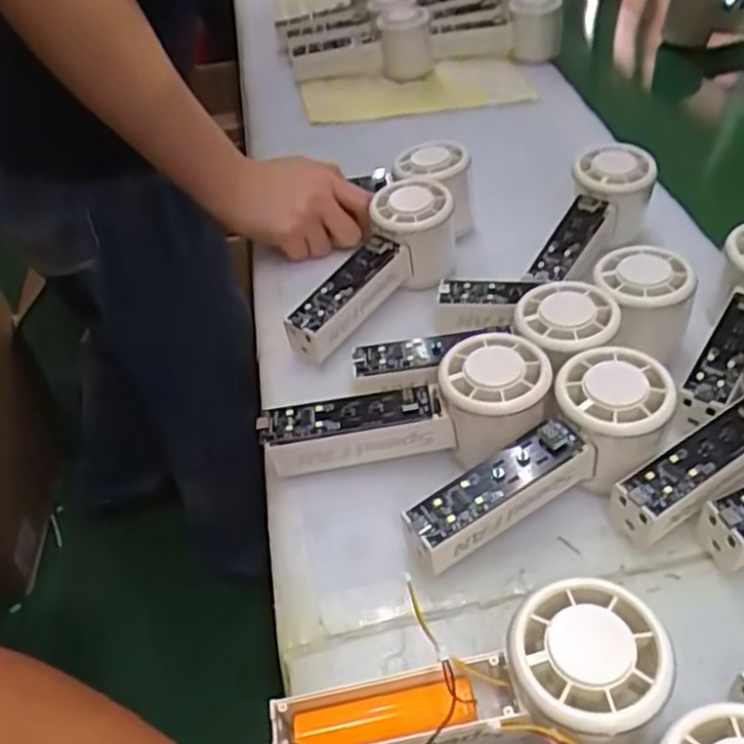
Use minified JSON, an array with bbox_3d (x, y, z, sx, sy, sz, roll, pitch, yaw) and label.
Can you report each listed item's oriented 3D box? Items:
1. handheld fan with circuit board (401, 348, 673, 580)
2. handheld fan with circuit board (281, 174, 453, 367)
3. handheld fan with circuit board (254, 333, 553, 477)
[{"bbox_3d":[0.085,0.045,0.367,0.152,0.045,0.059,-32,49,-10],"label":"handheld fan with circuit board"},{"bbox_3d":[0.006,-0.069,0.488,0.060,0.056,0.151,22,49,24],"label":"handheld fan with circuit board"},{"bbox_3d":[0.017,0.021,0.391,0.152,0.053,0.060,-4,43,0],"label":"handheld fan with circuit board"}]

